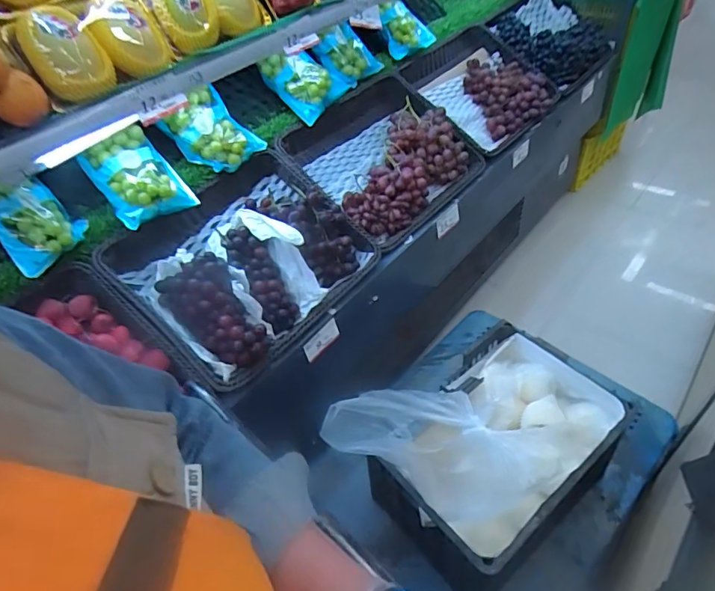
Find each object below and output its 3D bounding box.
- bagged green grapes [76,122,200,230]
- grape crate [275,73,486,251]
[{"bbox_3d":[-0.462,-0.247,1.005,0.155,0.214,0.070,-38,8,-33],"label":"bagged green grapes"},{"bbox_3d":[0.063,-0.392,1.345,0.461,0.150,0.531,41,58,13],"label":"grape crate"}]

